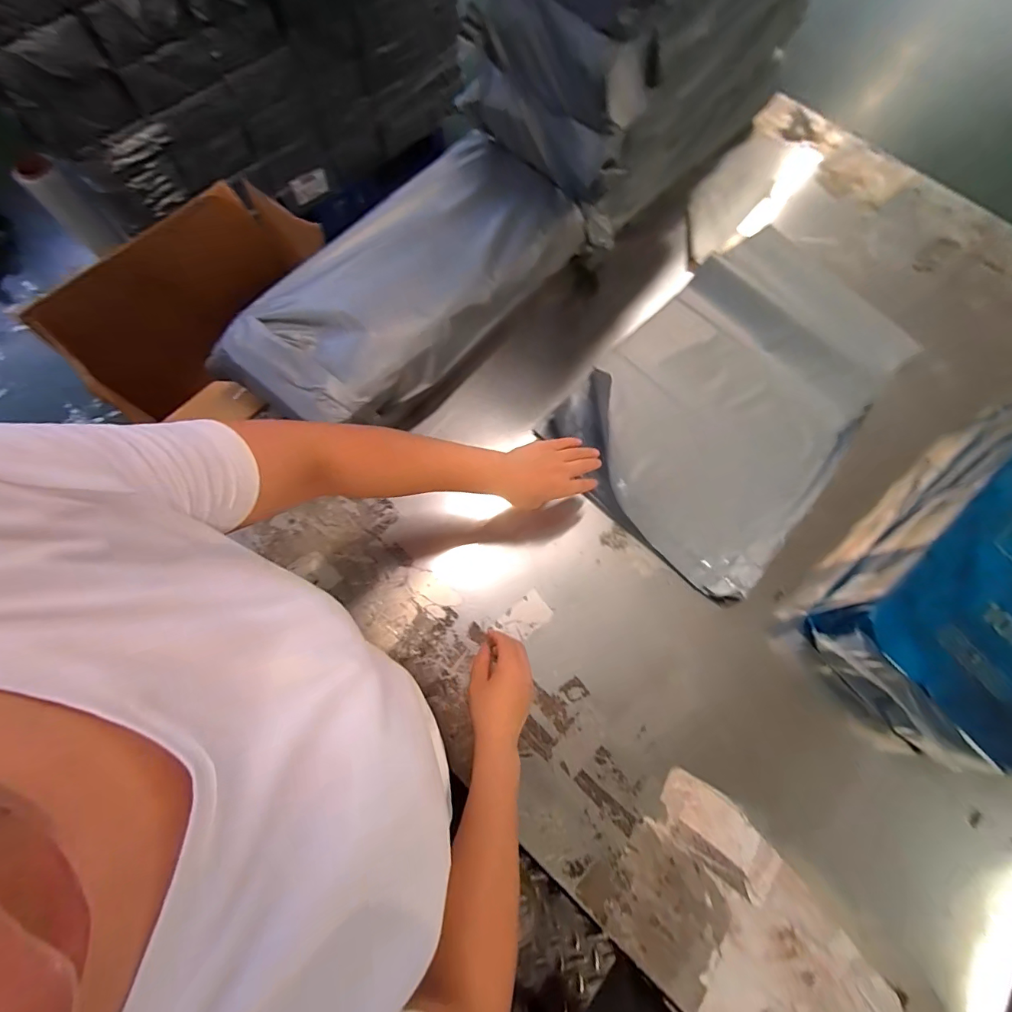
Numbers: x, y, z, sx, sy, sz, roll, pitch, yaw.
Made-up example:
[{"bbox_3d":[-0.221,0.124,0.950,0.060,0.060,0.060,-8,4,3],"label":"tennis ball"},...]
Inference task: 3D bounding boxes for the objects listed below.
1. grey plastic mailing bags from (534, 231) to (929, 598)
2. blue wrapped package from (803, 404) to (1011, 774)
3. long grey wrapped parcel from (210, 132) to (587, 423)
[{"bbox_3d":[0.378,-0.191,0.704,0.374,0.030,0.603,41,77,11],"label":"grey plastic mailing bags"},{"bbox_3d":[0.683,0.076,0.610,0.543,0.145,0.218,-40,78,-11],"label":"blue wrapped package"},{"bbox_3d":[-0.143,-0.335,0.673,0.262,0.106,0.572,42,77,10],"label":"long grey wrapped parcel"}]

